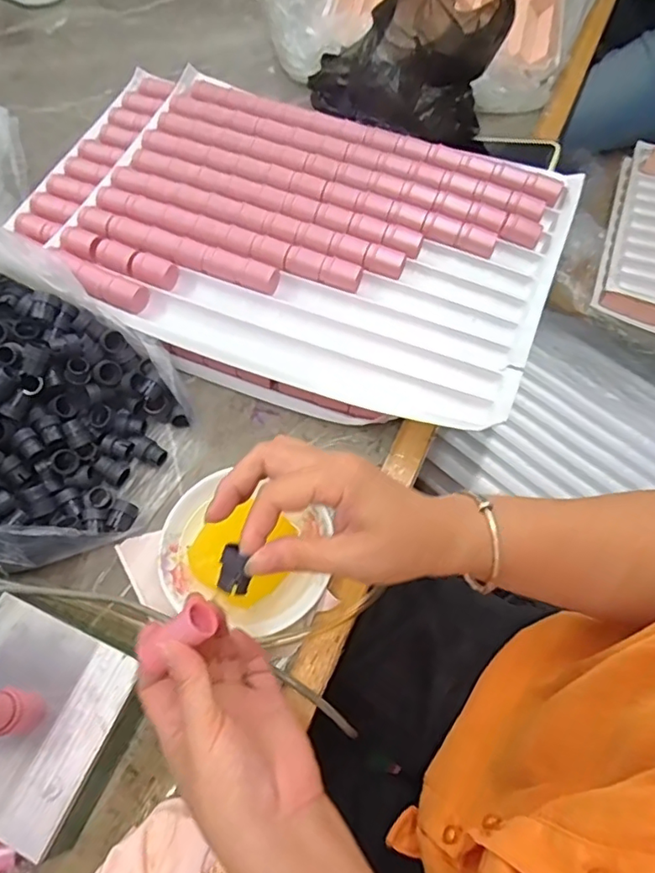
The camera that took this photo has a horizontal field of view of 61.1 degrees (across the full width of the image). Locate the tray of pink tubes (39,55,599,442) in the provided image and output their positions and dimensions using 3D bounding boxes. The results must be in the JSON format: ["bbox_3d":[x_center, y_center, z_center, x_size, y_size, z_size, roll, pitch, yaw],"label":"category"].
[{"bbox_3d":[-0.013,-0.191,0.526,0.430,0.023,0.308,19,67,10],"label":"tray of pink tubes"}]

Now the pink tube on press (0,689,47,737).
[{"bbox_3d":[-0.198,0.169,0.340,0.024,0.057,0.024,0,65,1],"label":"pink tube on press"}]

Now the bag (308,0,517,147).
[{"bbox_3d":[0.081,-0.423,0.583,0.191,0.159,0.105,34,70,15],"label":"bag"}]

